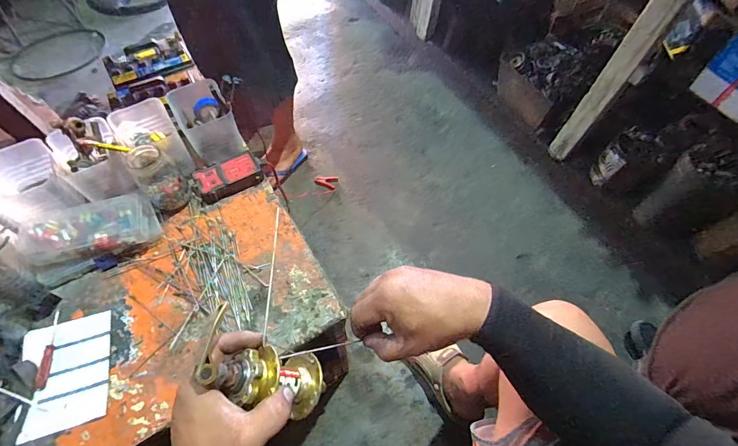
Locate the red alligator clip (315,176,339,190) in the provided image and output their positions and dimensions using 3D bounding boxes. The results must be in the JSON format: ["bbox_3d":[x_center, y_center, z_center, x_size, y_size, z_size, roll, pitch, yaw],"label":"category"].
[{"bbox_3d":[-0.142,-0.136,1.223,0.077,0.017,0.051,21,61,9],"label":"red alligator clip"}]

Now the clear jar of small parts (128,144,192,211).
[{"bbox_3d":[-0.330,-0.072,0.584,0.062,0.095,0.069,-36,68,-21],"label":"clear jar of small parts"}]

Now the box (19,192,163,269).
[{"bbox_3d":[-0.418,0.013,0.561,0.172,0.054,0.080,-15,62,-12],"label":"box"}]

